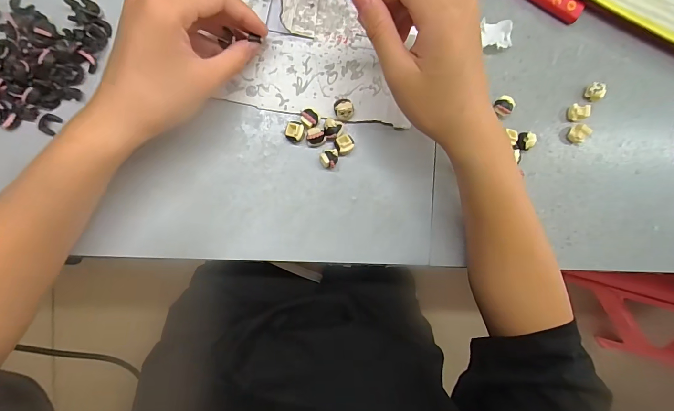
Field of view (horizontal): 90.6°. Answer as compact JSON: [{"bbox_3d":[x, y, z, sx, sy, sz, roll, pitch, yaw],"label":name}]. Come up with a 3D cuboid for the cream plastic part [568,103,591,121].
[{"bbox_3d":[0.220,-0.085,0.304,0.011,0.013,0.015,4,92,-6],"label":"cream plastic part"}]

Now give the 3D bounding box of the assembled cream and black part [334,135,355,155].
[{"bbox_3d":[0.006,-0.052,0.288,0.016,0.013,0.016,0,93,-6],"label":"assembled cream and black part"}]

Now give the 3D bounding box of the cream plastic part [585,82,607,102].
[{"bbox_3d":[0.238,-0.105,0.307,0.013,0.010,0.017,-18,94,-5],"label":"cream plastic part"}]

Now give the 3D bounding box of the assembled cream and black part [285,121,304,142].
[{"bbox_3d":[-0.036,-0.062,0.282,0.015,0.014,0.017,8,92,-6],"label":"assembled cream and black part"}]

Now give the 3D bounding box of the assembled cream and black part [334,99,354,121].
[{"bbox_3d":[0.006,-0.081,0.284,0.016,0.014,0.017,0,93,-6],"label":"assembled cream and black part"}]

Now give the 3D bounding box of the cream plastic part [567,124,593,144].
[{"bbox_3d":[0.221,-0.066,0.305,0.011,0.015,0.014,28,90,-6],"label":"cream plastic part"}]

